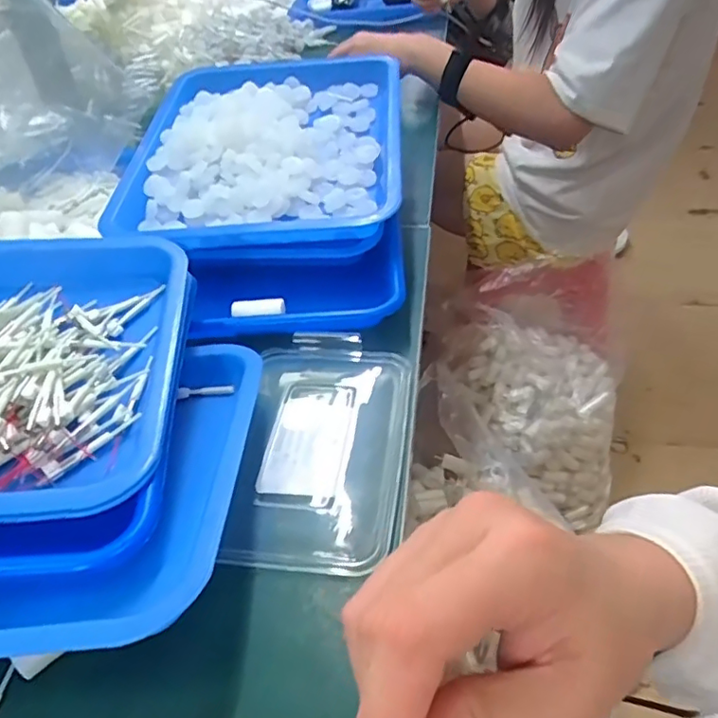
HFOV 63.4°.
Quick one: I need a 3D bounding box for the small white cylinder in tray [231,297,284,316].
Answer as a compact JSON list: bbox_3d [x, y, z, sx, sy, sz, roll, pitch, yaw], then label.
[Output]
[{"bbox_3d":[-0.080,-0.040,0.464,0.042,0.013,0.012,-7,42,-1],"label":"small white cylinder in tray"}]

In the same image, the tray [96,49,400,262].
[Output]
[{"bbox_3d":[-0.090,-0.219,0.593,0.262,0.066,0.325,-2,42,4],"label":"tray"}]

